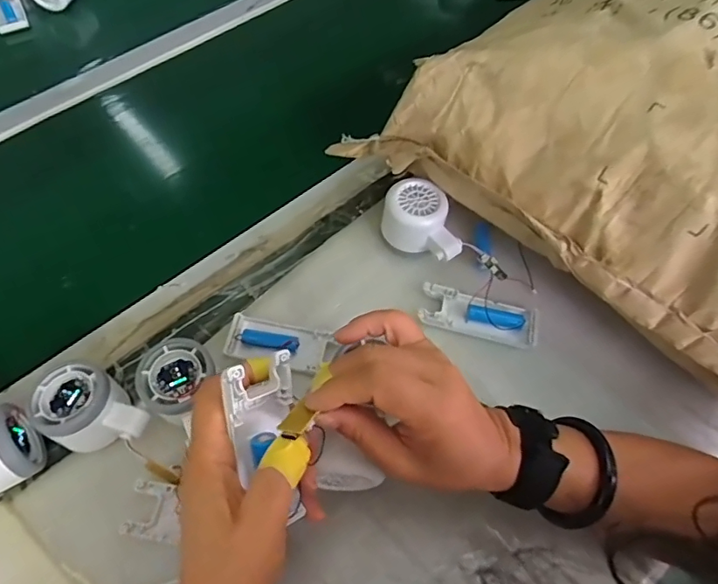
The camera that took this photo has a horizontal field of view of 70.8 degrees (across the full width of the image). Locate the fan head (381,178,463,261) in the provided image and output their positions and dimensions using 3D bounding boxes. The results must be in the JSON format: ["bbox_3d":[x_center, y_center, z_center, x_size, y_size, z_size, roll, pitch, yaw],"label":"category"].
[{"bbox_3d":[0.061,-0.064,0.477,0.079,0.046,0.060,25,63,15],"label":"fan head"}]

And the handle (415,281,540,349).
[{"bbox_3d":[0.107,0.020,0.450,0.102,0.021,0.040,11,60,7],"label":"handle"}]

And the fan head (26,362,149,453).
[{"bbox_3d":[-0.206,0.096,0.395,0.084,0.050,0.055,25,63,15],"label":"fan head"}]

